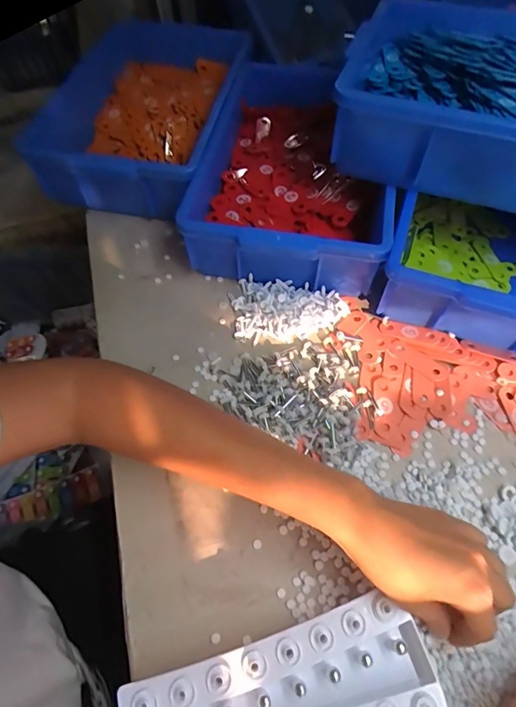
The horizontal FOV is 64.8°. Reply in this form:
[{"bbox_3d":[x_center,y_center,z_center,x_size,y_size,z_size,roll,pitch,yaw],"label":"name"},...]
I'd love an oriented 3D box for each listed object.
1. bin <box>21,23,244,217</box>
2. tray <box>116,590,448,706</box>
[{"bbox_3d":[-0.141,-0.344,0.585,0.196,0.113,0.363,10,61,6],"label":"bin"},{"bbox_3d":[0.022,0.268,0.300,0.222,0.036,0.107,-16,61,-8],"label":"tray"}]

